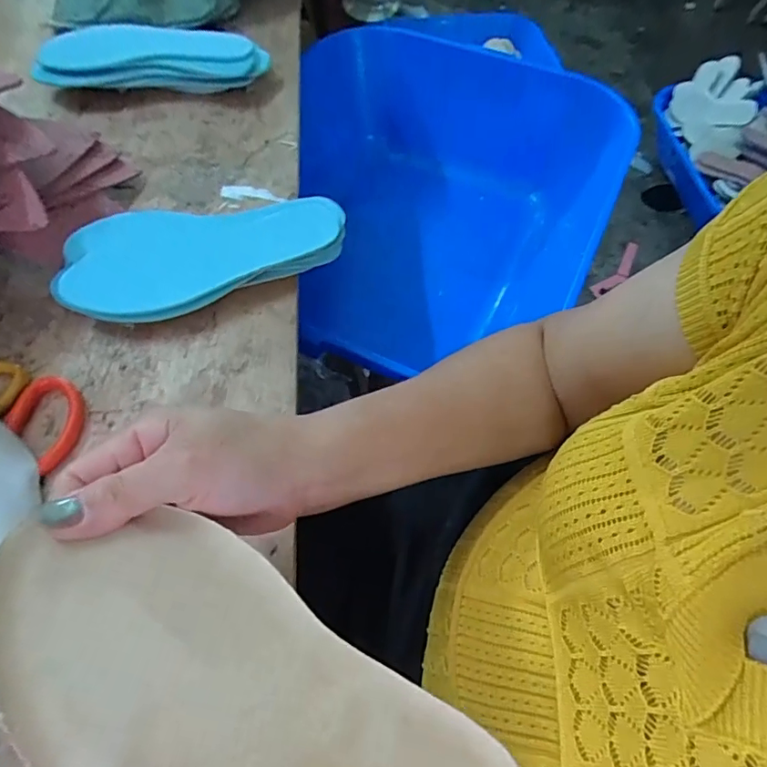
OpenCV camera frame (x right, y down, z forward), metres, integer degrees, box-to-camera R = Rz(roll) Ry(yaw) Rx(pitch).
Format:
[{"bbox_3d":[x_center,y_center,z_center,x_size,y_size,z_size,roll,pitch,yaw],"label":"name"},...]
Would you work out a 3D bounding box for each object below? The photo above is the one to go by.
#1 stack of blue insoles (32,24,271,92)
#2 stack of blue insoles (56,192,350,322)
[{"bbox_3d":[-0.248,-0.354,0.551,0.240,0.040,0.087,-5,62,-4],"label":"stack of blue insoles"},{"bbox_3d":[-0.152,-0.112,0.429,0.228,0.032,0.100,-23,64,-13],"label":"stack of blue insoles"}]

